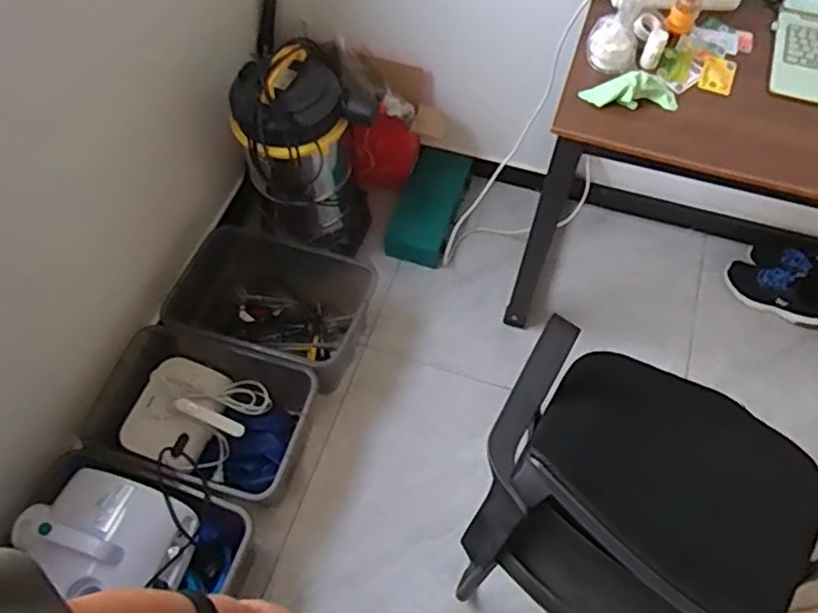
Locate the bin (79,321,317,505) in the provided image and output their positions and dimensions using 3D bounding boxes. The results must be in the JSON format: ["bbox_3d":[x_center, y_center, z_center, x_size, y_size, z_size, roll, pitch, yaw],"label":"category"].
[{"bbox_3d":[-0.444,0.246,1.459,0.453,0.212,0.336,18,62,10],"label":"bin"}]

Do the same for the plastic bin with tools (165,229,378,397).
[{"bbox_3d":[-0.326,-0.014,1.618,0.480,0.201,0.345,20,62,11],"label":"plastic bin with tools"}]

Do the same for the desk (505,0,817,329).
[{"bbox_3d":[0.788,-0.176,1.369,1.003,0.715,0.440,17,63,10],"label":"desk"}]

